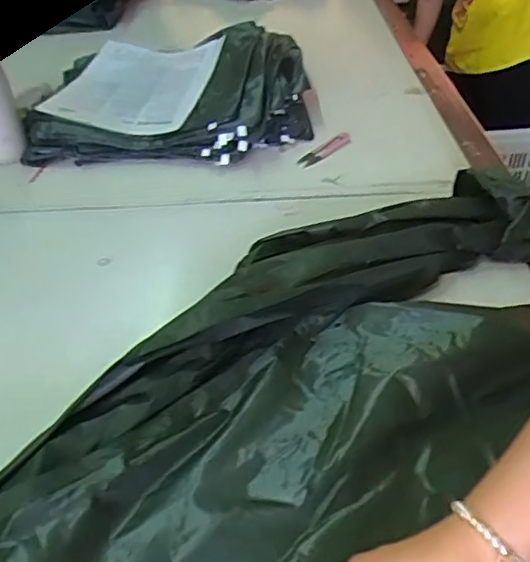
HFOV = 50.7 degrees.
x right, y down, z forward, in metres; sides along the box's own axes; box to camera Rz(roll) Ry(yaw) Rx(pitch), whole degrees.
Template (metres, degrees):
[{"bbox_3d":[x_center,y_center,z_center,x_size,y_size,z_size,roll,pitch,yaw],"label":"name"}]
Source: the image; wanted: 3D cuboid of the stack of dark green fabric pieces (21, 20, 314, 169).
[{"bbox_3d":[-0.141,-0.295,0.882,0.423,0.072,0.330,-2,43,4],"label":"stack of dark green fabric pieces"}]

